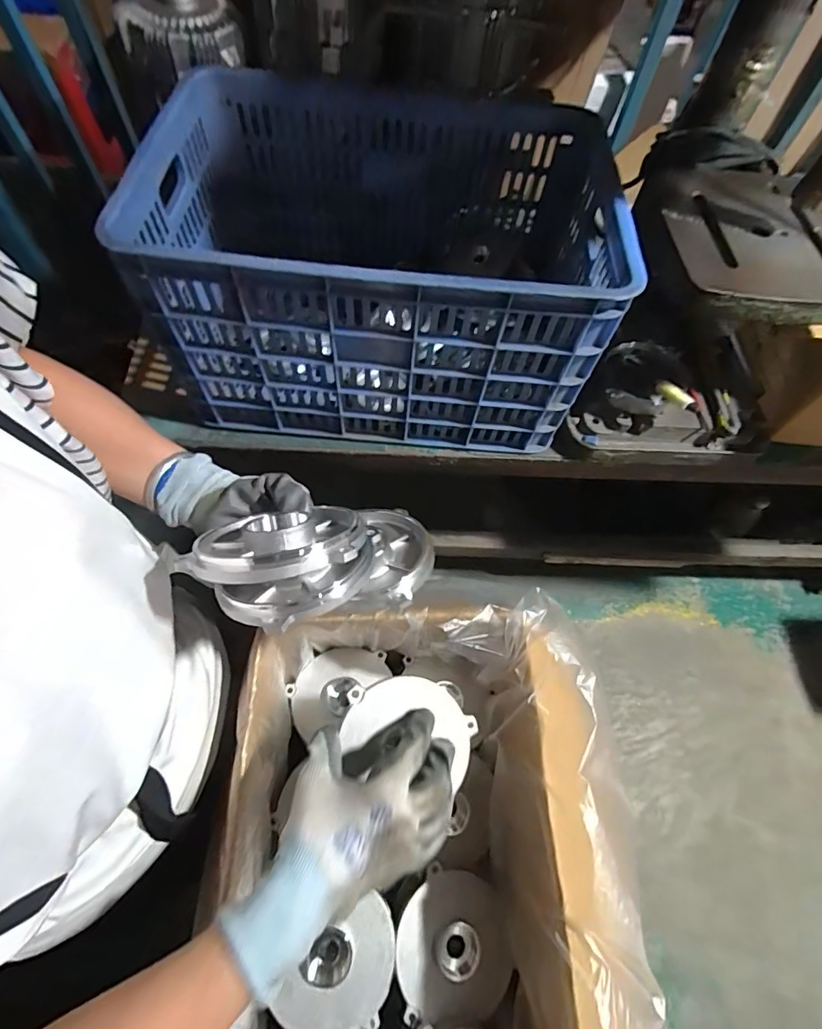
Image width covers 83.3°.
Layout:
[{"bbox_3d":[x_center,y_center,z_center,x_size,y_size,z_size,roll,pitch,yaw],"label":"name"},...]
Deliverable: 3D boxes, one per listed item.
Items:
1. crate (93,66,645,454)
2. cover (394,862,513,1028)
[{"bbox_3d":[-0.038,-0.391,0.722,0.611,0.299,0.478,7,63,0],"label":"crate"},{"bbox_3d":[0.040,0.398,0.429,0.104,0.027,0.107,8,63,1],"label":"cover"}]

